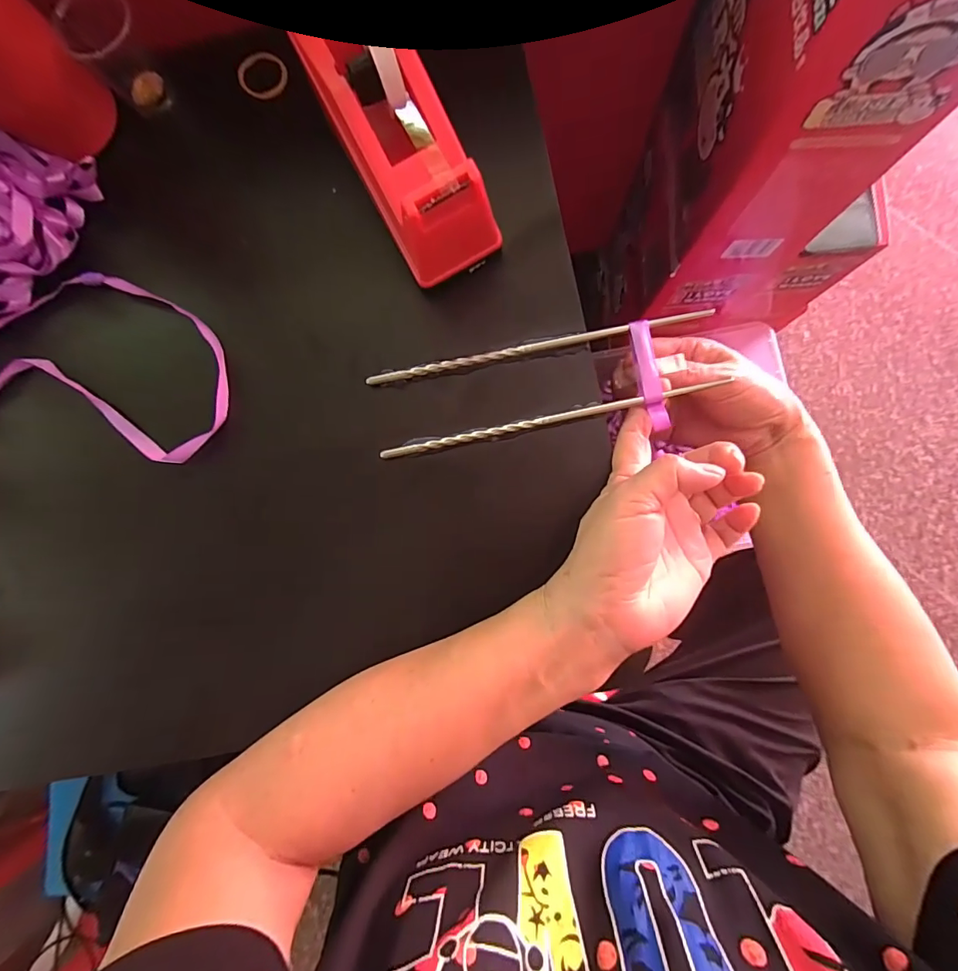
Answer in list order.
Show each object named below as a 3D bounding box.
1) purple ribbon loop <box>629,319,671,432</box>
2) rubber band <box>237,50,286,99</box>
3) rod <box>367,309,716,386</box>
[{"bbox_3d":[0.105,-0.068,0.283,0.013,0.004,0.069,-11,87,1],"label":"purple ribbon loop"},{"bbox_3d":[-0.156,-0.296,0.329,0.033,0.006,0.039,-31,82,-2],"label":"rubber band"},{"bbox_3d":[0.031,-0.088,0.294,0.208,0.011,0.009,-11,82,0],"label":"rod"}]

